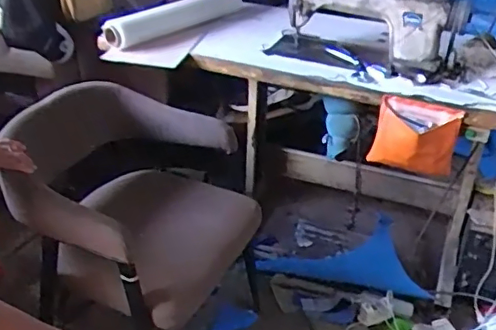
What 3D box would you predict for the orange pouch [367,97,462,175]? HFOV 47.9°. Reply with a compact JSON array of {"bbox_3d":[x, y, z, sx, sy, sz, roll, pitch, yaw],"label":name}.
[{"bbox_3d":[0.433,-0.059,1.457,0.212,0.195,0.094,8,33,10],"label":"orange pouch"}]

